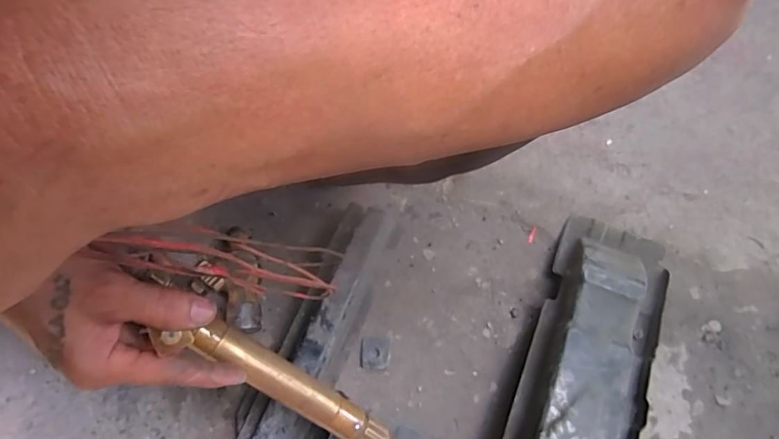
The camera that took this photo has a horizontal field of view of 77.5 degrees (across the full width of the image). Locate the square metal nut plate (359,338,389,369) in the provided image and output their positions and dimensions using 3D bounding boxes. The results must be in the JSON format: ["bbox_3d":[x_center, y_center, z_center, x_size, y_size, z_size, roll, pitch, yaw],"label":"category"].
[{"bbox_3d":[-0.017,0.153,0.557,0.033,0.005,0.033,1,76,-1],"label":"square metal nut plate"}]

